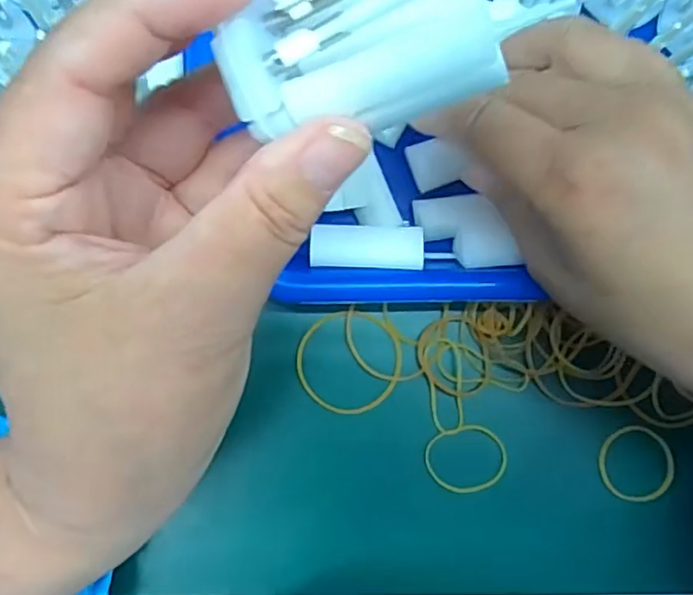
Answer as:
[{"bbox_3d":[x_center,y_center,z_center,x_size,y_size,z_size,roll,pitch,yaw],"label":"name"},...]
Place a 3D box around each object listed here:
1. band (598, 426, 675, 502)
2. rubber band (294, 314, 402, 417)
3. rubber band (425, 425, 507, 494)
[{"bbox_3d":[0.127,0.072,0.273,0.032,0.004,0.032,-1,84,-6],"label":"band"},{"bbox_3d":[0.001,0.027,0.267,0.044,0.004,0.043,10,83,-5],"label":"rubber band"},{"bbox_3d":[0.052,0.070,0.270,0.034,0.004,0.029,-14,86,-7],"label":"rubber band"}]

